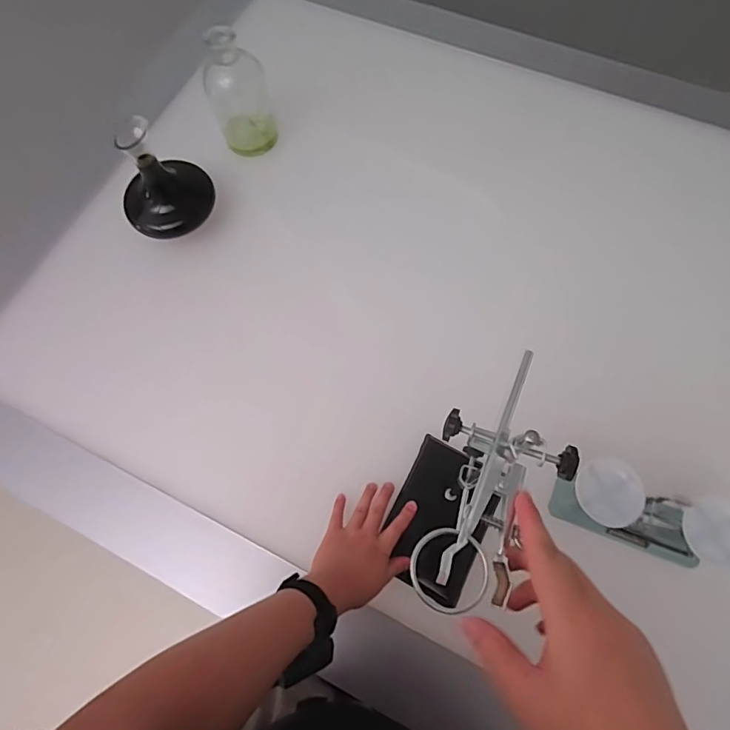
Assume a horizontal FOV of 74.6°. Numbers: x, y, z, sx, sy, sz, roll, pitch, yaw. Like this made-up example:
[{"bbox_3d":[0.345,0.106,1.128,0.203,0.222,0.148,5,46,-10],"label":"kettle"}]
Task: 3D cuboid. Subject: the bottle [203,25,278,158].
[{"bbox_3d":[-0.213,-0.450,0.825,0.099,0.202,0.079,-17,72,-6],"label":"bottle"}]

